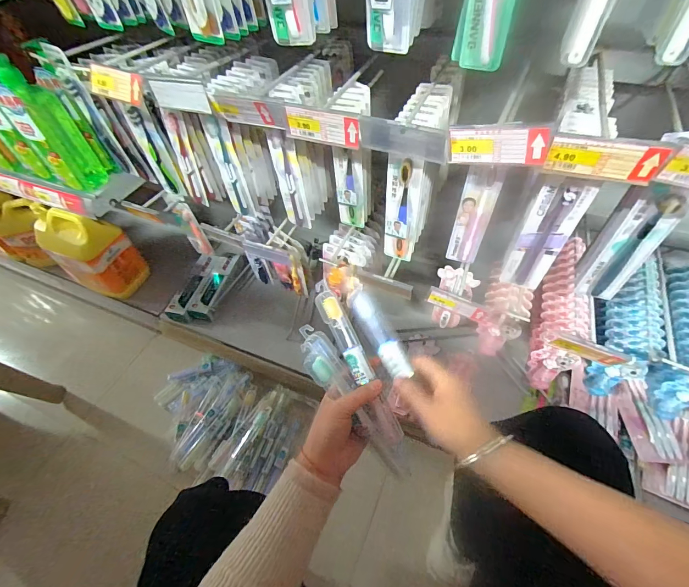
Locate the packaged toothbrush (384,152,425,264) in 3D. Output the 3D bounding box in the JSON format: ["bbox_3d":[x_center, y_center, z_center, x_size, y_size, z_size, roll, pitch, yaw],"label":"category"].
[{"bbox_3d":[0.085,-0.120,0.533,0.051,0.184,0.024,16,55,15],"label":"packaged toothbrush"}]

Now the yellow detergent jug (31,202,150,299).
[{"bbox_3d":[-0.715,-0.120,0.970,0.207,0.257,0.131,15,55,14],"label":"yellow detergent jug"}]

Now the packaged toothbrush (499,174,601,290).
[{"bbox_3d":[0.275,-0.077,0.484,0.060,0.192,0.025,32,61,24],"label":"packaged toothbrush"}]

